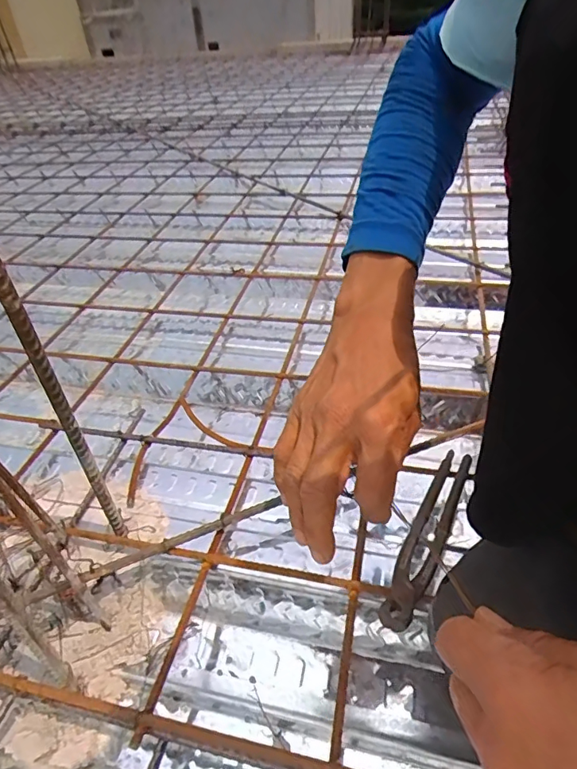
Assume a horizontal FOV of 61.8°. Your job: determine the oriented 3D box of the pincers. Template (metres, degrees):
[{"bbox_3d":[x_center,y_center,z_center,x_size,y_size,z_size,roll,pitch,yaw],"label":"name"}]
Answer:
[{"bbox_3d":[0.144,0.146,0.486,0.032,0.019,0.217,18,46,25],"label":"pincers"}]

